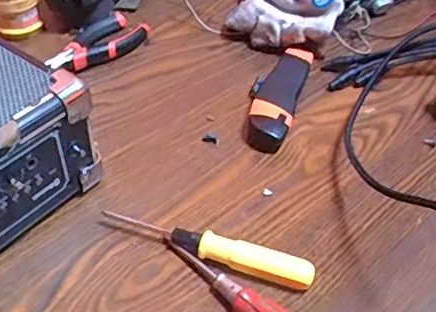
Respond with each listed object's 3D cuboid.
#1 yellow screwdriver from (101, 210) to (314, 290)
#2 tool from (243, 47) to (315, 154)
[{"bbox_3d":[-0.009,0.066,0.424,0.156,0.021,0.018,14,46,10],"label":"yellow screwdriver"},{"bbox_3d":[0.054,-0.057,0.551,0.047,0.029,0.136,14,46,10],"label":"tool"}]

